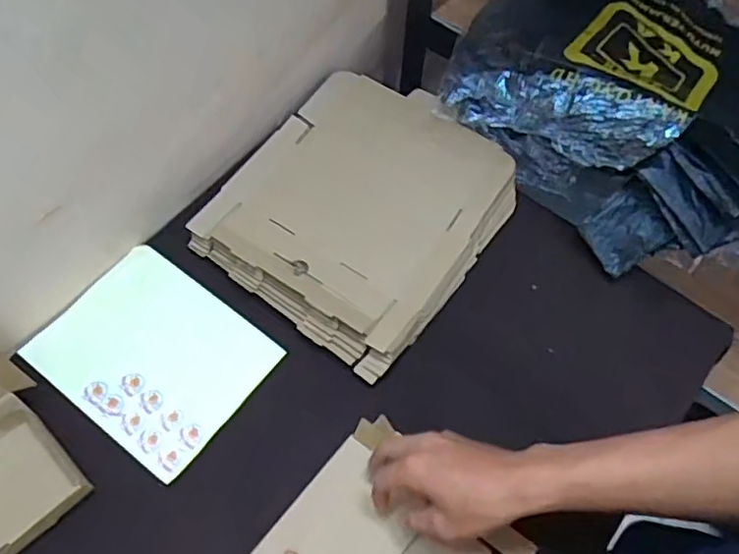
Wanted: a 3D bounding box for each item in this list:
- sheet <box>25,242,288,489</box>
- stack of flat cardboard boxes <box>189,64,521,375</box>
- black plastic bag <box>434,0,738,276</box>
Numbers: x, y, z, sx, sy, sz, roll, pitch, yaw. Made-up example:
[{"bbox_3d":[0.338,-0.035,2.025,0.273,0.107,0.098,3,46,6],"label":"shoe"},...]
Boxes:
[{"bbox_3d":[-0.217,0.075,0.622,0.210,0.008,0.165,33,68,17],"label":"sheet"},{"bbox_3d":[-0.005,-0.081,0.682,0.271,0.037,0.310,35,67,15],"label":"stack of flat cardboard boxes"},{"bbox_3d":[0.302,-0.196,0.709,0.378,0.165,0.319,40,68,17],"label":"black plastic bag"}]

